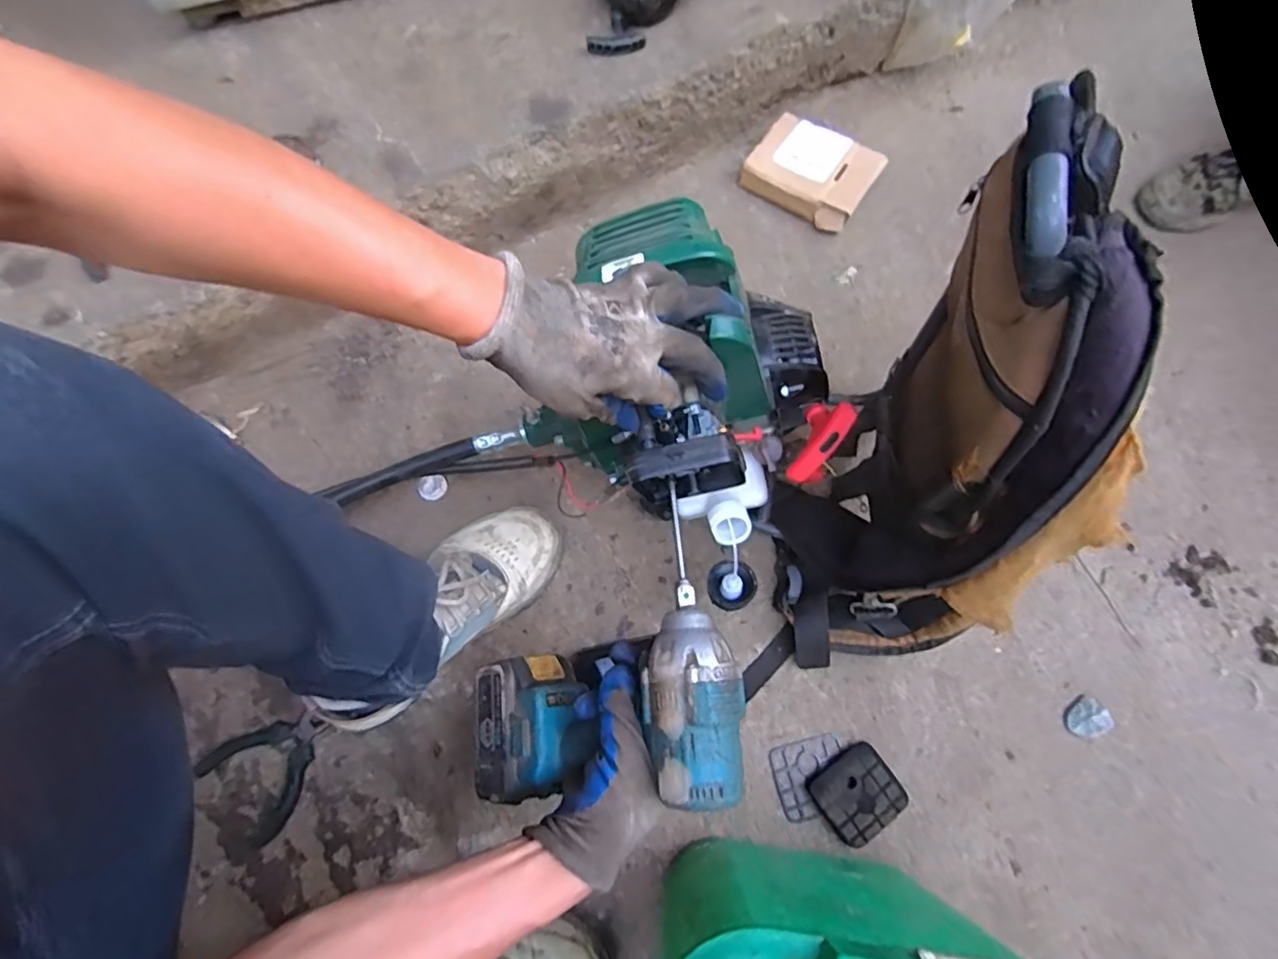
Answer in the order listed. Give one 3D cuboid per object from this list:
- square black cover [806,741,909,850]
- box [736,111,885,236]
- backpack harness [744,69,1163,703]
[{"bbox_3d":[0.222,0.318,0.611,0.081,0.016,0.078,-34,77,-11],"label":"square black cover"},{"bbox_3d":[0.234,-0.416,0.818,0.156,0.055,0.126,34,76,8],"label":"box"},{"bbox_3d":[0.209,0.010,0.469,0.176,0.470,0.257,-8,74,-4],"label":"backpack harness"}]

